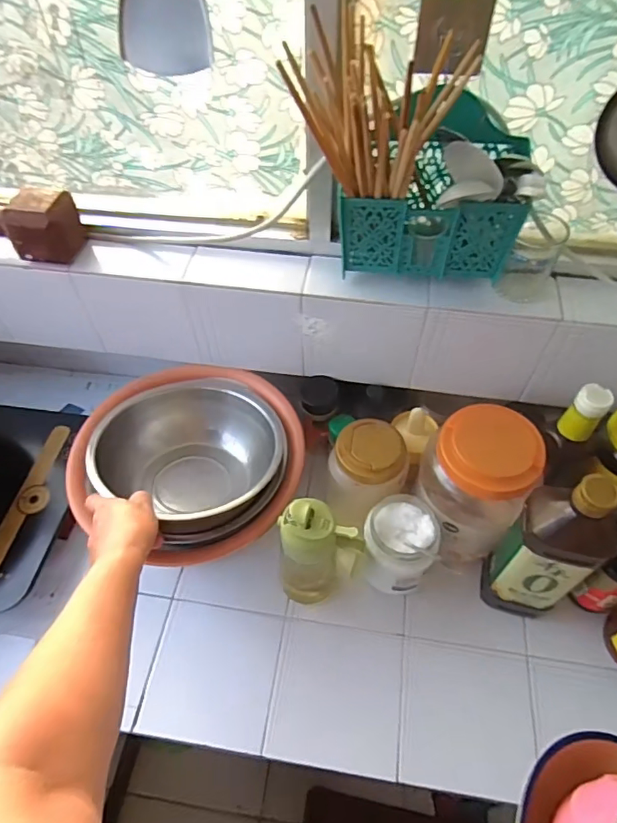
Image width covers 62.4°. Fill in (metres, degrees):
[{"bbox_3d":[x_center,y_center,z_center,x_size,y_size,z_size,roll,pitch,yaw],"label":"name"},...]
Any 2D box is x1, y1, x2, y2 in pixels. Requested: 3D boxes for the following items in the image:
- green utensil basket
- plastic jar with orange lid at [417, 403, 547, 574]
[{"bbox_3d":[0.134,-0.226,0.543,0.184,0.162,0.102,9,54,7],"label":"green utensil basket"},{"bbox_3d":[0.206,0.099,0.648,0.124,0.200,0.119,0,54,0],"label":"plastic jar with orange lid"}]

